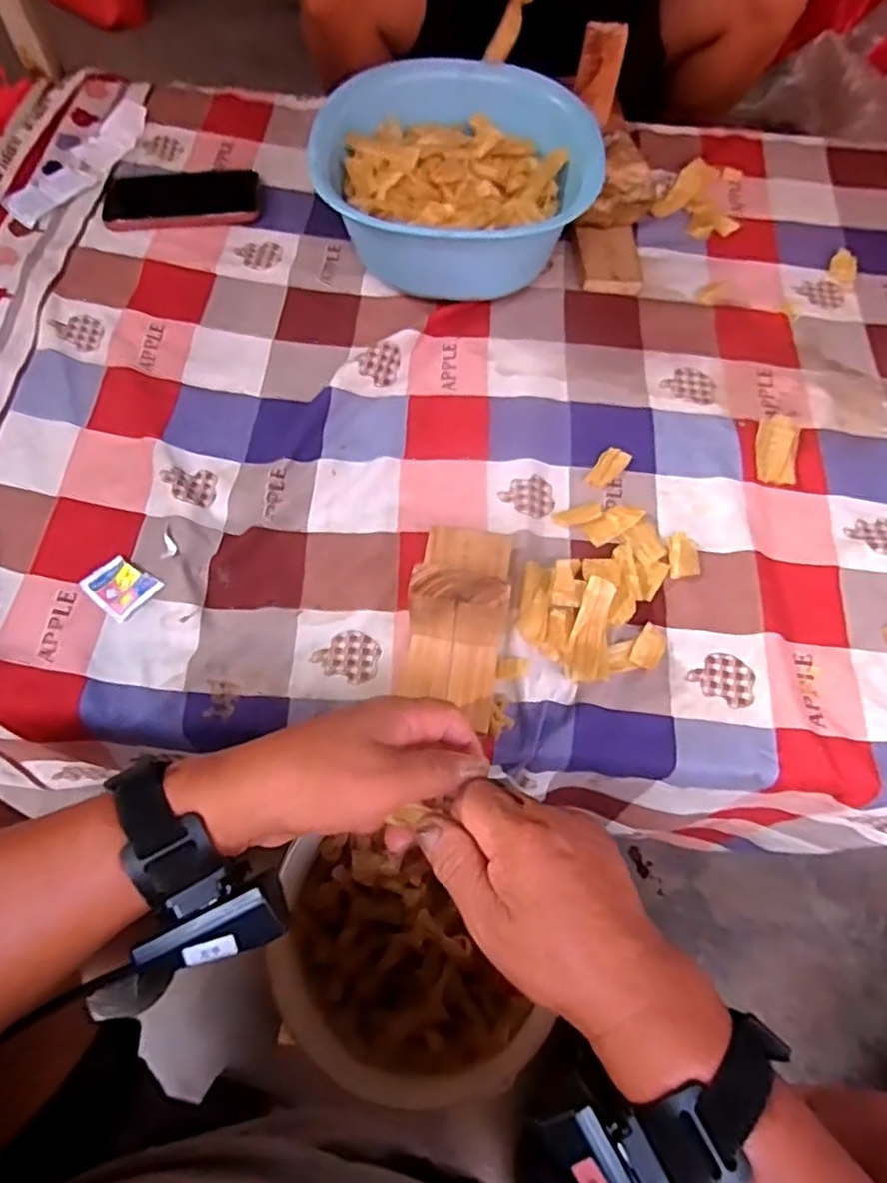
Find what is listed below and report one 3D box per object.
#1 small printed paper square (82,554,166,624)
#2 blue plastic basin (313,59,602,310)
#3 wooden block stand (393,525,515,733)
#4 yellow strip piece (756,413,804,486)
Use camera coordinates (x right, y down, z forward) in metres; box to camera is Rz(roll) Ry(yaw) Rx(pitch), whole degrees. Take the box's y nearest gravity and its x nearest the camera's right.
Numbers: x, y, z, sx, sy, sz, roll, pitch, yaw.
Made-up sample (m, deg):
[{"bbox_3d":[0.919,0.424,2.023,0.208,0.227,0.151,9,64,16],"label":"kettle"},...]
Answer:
[{"bbox_3d":[-0.259,-0.004,0.531,0.047,0.010,0.043,39,70,15],"label":"small printed paper square"},{"bbox_3d":[0.019,-0.426,0.687,0.256,0.123,0.256,0,65,0],"label":"blue plastic basin"},{"bbox_3d":[0.012,0.010,0.479,0.071,0.099,0.156,9,65,5],"label":"wooden block stand"},{"bbox_3d":[0.307,-0.132,0.606,0.037,0.005,0.078,16,66,8],"label":"yellow strip piece"}]

